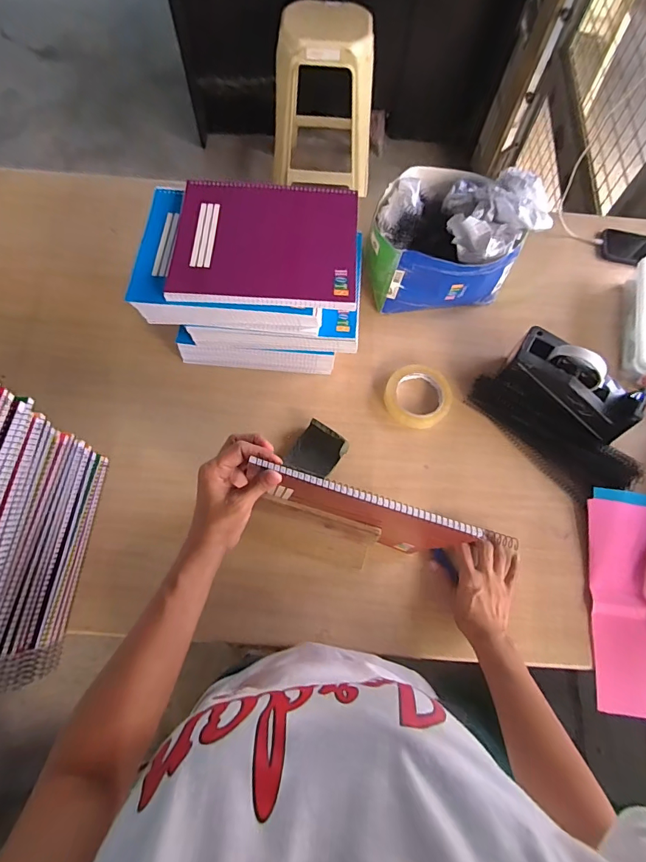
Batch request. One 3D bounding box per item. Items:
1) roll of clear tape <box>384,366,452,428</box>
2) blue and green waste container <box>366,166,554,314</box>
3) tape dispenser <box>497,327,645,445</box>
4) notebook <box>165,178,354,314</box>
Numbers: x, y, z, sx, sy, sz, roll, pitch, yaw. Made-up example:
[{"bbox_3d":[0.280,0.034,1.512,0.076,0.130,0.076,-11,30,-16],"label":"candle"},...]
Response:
[{"bbox_3d":[0.156,-0.060,0.684,0.103,0.021,0.111,1,69,-1],"label":"roll of clear tape"},{"bbox_3d":[0.205,-0.325,0.707,0.248,0.182,0.211,4,69,-1],"label":"blue and green waste container"},{"bbox_3d":[0.382,-0.070,0.656,0.196,0.110,0.076,34,72,12],"label":"tape dispenser"},{"bbox_3d":[-0.075,-0.261,0.576,0.241,0.019,0.200,3,69,0],"label":"notebook"}]

